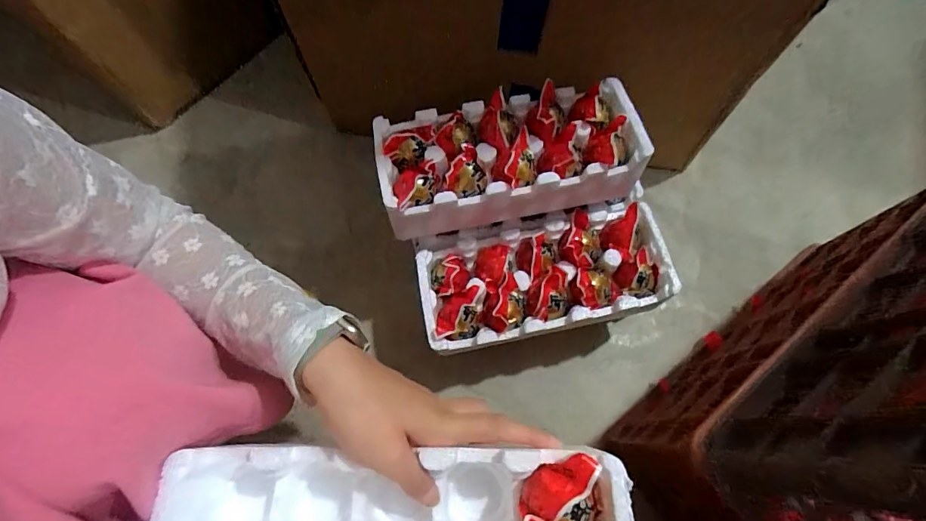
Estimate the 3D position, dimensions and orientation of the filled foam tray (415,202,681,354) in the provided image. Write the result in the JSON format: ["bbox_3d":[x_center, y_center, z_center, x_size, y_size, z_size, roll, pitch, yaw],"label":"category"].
[{"bbox_3d":[0.094,0.016,0.516,0.290,0.052,0.145,-12,67,-4],"label":"filled foam tray"}]

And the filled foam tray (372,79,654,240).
[{"bbox_3d":[0.052,-0.121,0.497,0.291,0.080,0.138,-12,67,-5],"label":"filled foam tray"}]

